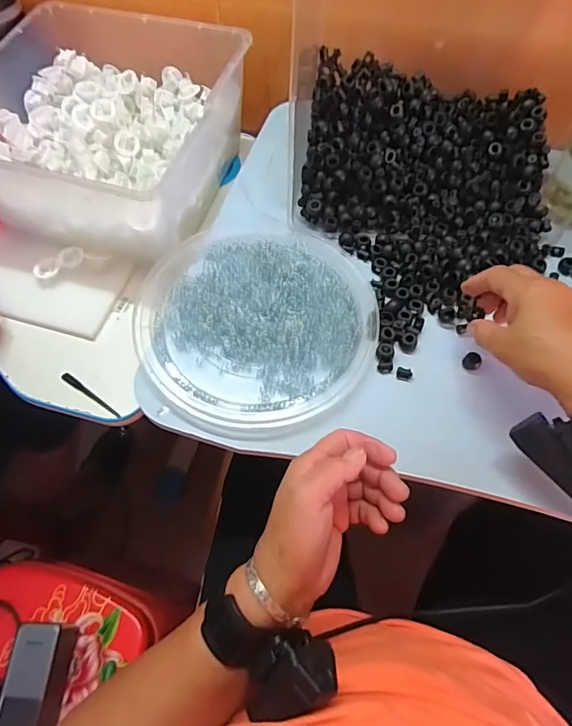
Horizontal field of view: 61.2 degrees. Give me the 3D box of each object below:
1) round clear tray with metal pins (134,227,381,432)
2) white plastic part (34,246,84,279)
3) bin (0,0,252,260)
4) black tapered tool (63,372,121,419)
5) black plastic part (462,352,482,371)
[{"bbox_3d":[-0.028,-0.046,0.485,0.229,0.023,0.221,-1,62,2],"label":"round clear tray with metal pins"},{"bbox_3d":[-0.280,-0.125,0.596,0.061,0.013,0.029,-28,64,-12],"label":"white plastic part"},{"bbox_3d":[-0.228,-0.299,0.623,0.307,0.129,0.299,16,64,10],"label":"bin"},{"bbox_3d":[-0.216,0.035,0.541,0.089,0.011,0.010,29,67,16],"label":"black tapered tool"},{"bbox_3d":[0.175,-0.002,0.454,0.016,0.011,0.015,-1,62,2],"label":"black plastic part"}]

